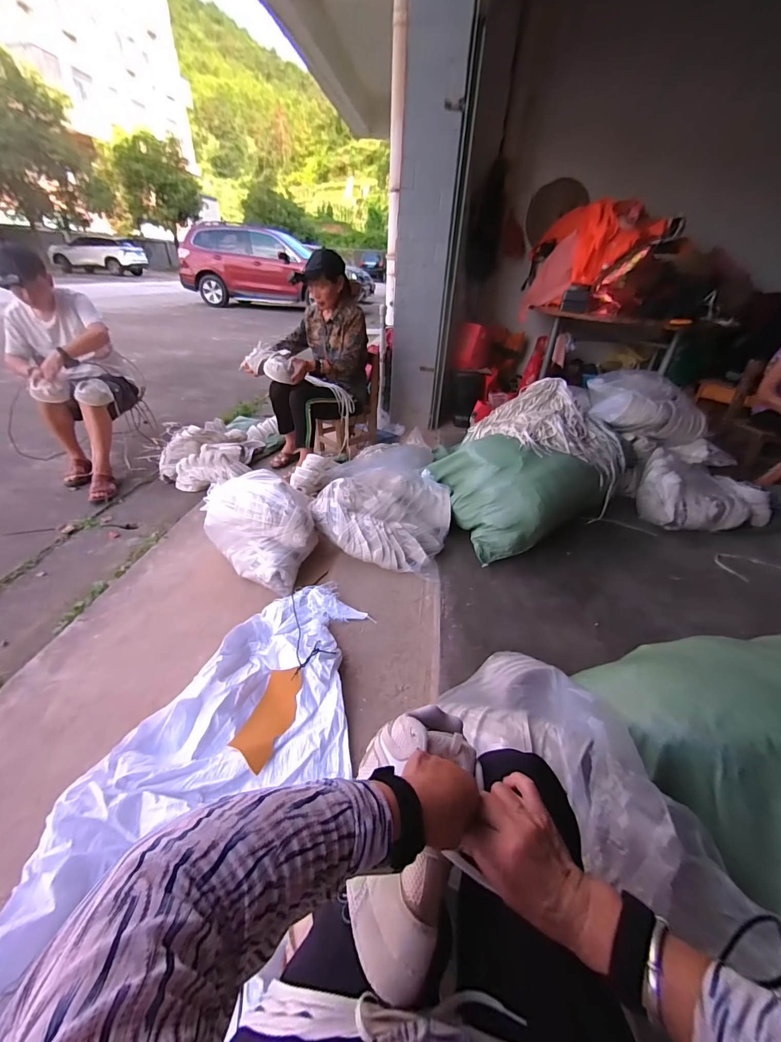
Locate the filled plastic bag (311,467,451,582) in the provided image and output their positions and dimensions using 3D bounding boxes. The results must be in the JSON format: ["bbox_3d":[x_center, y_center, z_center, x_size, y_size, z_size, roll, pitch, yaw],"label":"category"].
[{"bbox_3d":[-0.007,-0.050,1.539,0.490,0.236,0.518,11,35,10],"label":"filled plastic bag"}]

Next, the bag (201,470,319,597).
[{"bbox_3d":[-0.471,0.003,1.409,0.468,0.242,0.332,29,42,31],"label":"bag"}]

